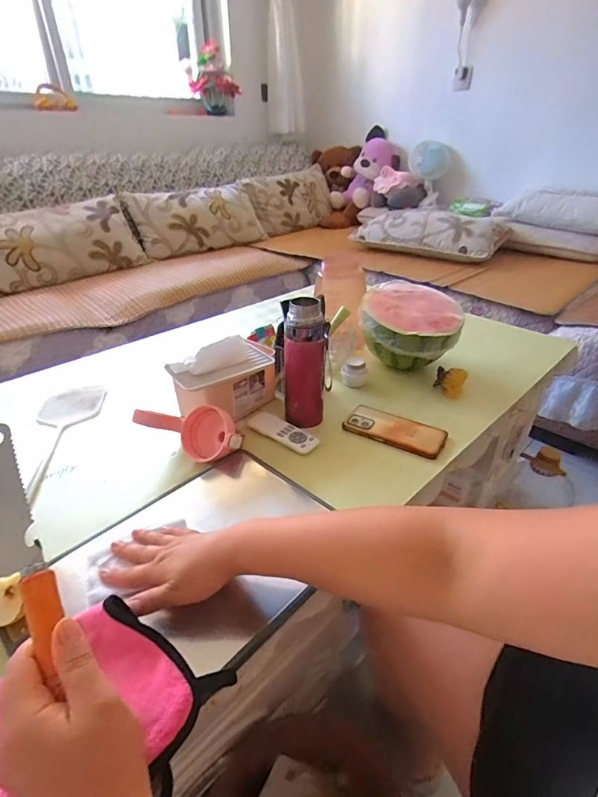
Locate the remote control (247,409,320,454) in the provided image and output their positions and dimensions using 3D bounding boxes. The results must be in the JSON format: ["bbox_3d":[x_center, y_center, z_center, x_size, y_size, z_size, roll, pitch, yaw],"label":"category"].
[{"bbox_3d":[-0.033,0.052,0.713,0.147,0.016,0.050,21,38,31],"label":"remote control"}]

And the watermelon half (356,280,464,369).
[{"bbox_3d":[0.235,-0.146,0.884,0.200,0.133,0.182,12,34,19],"label":"watermelon half"}]

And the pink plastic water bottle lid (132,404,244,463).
[{"bbox_3d":[-0.165,0.051,0.654,0.159,0.066,0.064,7,33,12],"label":"pink plastic water bottle lid"}]

